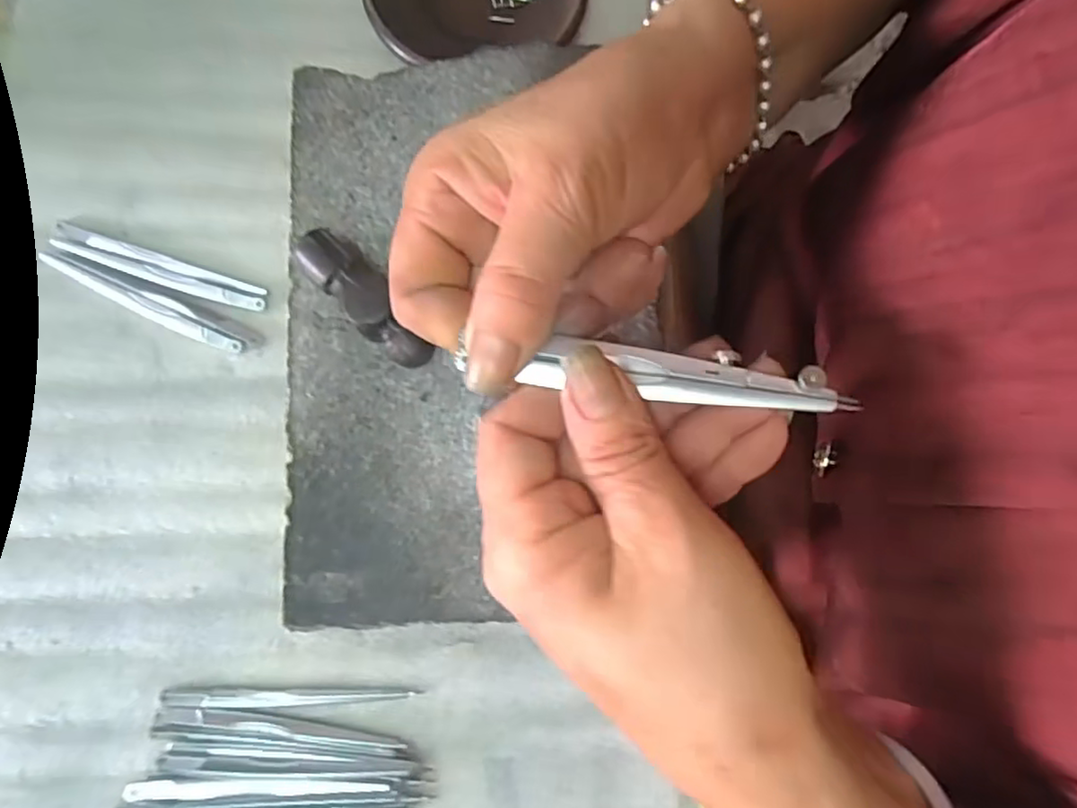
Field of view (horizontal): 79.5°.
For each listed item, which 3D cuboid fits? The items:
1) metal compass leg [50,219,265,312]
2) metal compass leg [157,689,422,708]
[{"bbox_3d":[-0.181,-0.065,0.308,0.101,0.004,0.015,19,79,-1],"label":"metal compass leg"},{"bbox_3d":[-0.108,0.128,0.280,0.108,0.005,0.008,1,80,-4],"label":"metal compass leg"}]

